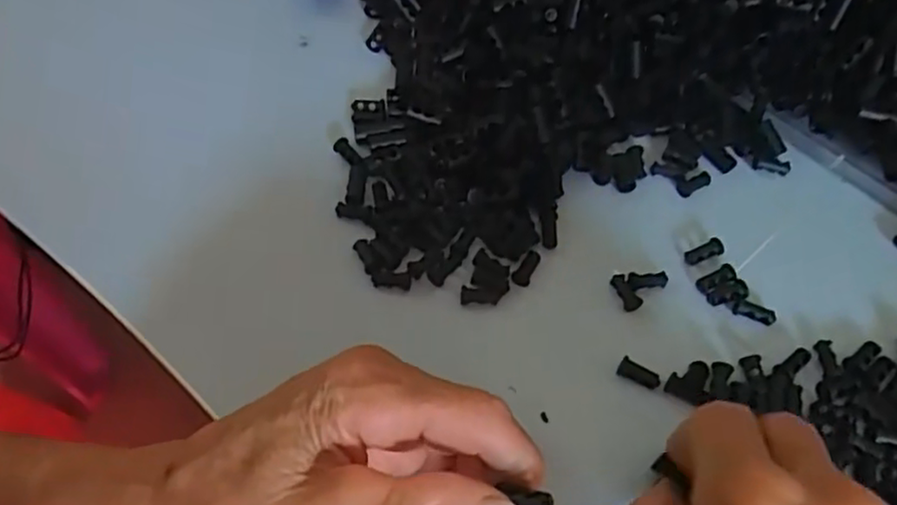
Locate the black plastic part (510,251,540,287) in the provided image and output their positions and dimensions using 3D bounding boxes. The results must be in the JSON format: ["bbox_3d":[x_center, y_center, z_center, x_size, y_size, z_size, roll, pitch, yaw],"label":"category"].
[{"bbox_3d":[0.034,0.006,0.300,0.008,0.004,0.018,22,61,15],"label":"black plastic part"}]

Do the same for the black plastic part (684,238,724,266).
[{"bbox_3d":[0.112,0.000,0.303,0.018,0.006,0.007,-17,58,-9],"label":"black plastic part"}]

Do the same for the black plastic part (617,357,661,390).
[{"bbox_3d":[0.076,0.049,0.275,0.017,0.004,0.007,28,62,18],"label":"black plastic part"}]

